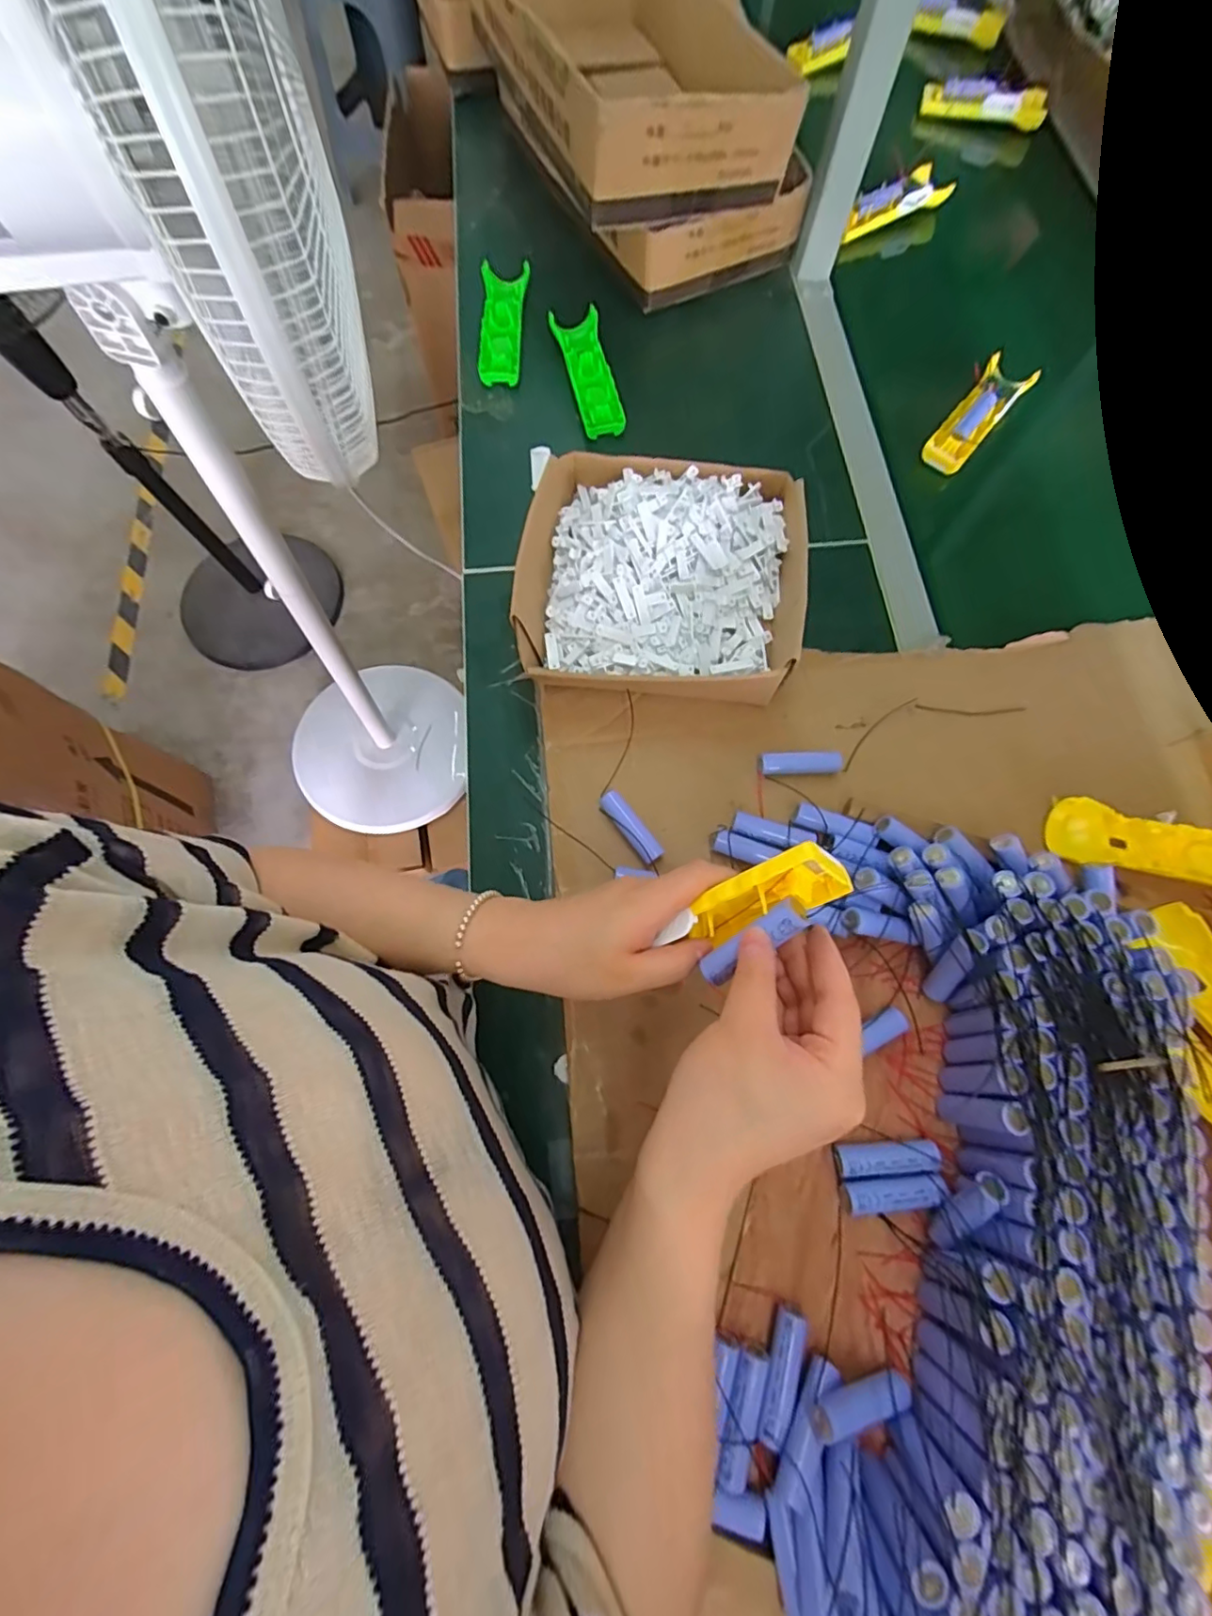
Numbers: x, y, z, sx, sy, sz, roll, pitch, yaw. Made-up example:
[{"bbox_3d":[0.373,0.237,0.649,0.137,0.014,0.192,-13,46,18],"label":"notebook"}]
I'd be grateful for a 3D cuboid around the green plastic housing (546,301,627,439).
[{"bbox_3d":[-0.019,-0.475,0.622,0.045,0.020,0.172,-14,73,-5],"label":"green plastic housing"}]

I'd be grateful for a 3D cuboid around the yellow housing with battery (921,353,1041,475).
[{"bbox_3d":[0.394,-0.416,0.613,0.048,0.028,0.148,38,75,10],"label":"yellow housing with battery"}]

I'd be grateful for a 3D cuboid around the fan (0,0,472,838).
[{"bbox_3d":[-0.400,-0.293,0.692,0.408,1.066,0.438,-14,73,-5],"label":"fan"}]

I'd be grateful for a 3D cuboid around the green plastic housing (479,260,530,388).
[{"bbox_3d":[-0.114,-0.544,0.641,0.046,0.031,0.163,0,72,-1],"label":"green plastic housing"}]

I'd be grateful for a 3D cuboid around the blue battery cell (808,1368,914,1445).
[{"bbox_3d":[0.149,0.344,0.332,0.066,0.016,0.014,1,71,-22],"label":"blue battery cell"}]

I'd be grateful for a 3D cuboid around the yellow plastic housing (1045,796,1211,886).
[{"bbox_3d":[0.447,0.033,0.456,0.179,0.020,0.047,11,72,3],"label":"yellow plastic housing"}]

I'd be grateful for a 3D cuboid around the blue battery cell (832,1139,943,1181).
[{"bbox_3d":[0.188,0.233,0.384,0.066,0.018,0.019,-5,72,-2],"label":"blue battery cell"}]

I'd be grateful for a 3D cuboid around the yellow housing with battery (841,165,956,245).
[{"bbox_3d":[0.368,-0.768,0.730,0.158,0.037,0.042,-32,76,-10],"label":"yellow housing with battery"}]

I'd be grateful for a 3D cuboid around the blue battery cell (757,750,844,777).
[{"bbox_3d":[0.163,-0.037,0.477,0.068,0.015,0.017,0,72,-1],"label":"blue battery cell"}]

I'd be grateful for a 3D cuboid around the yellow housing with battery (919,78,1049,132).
[{"bbox_3d":[0.530,-0.986,0.808,0.171,0.032,0.039,12,72,3],"label":"yellow housing with battery"}]

